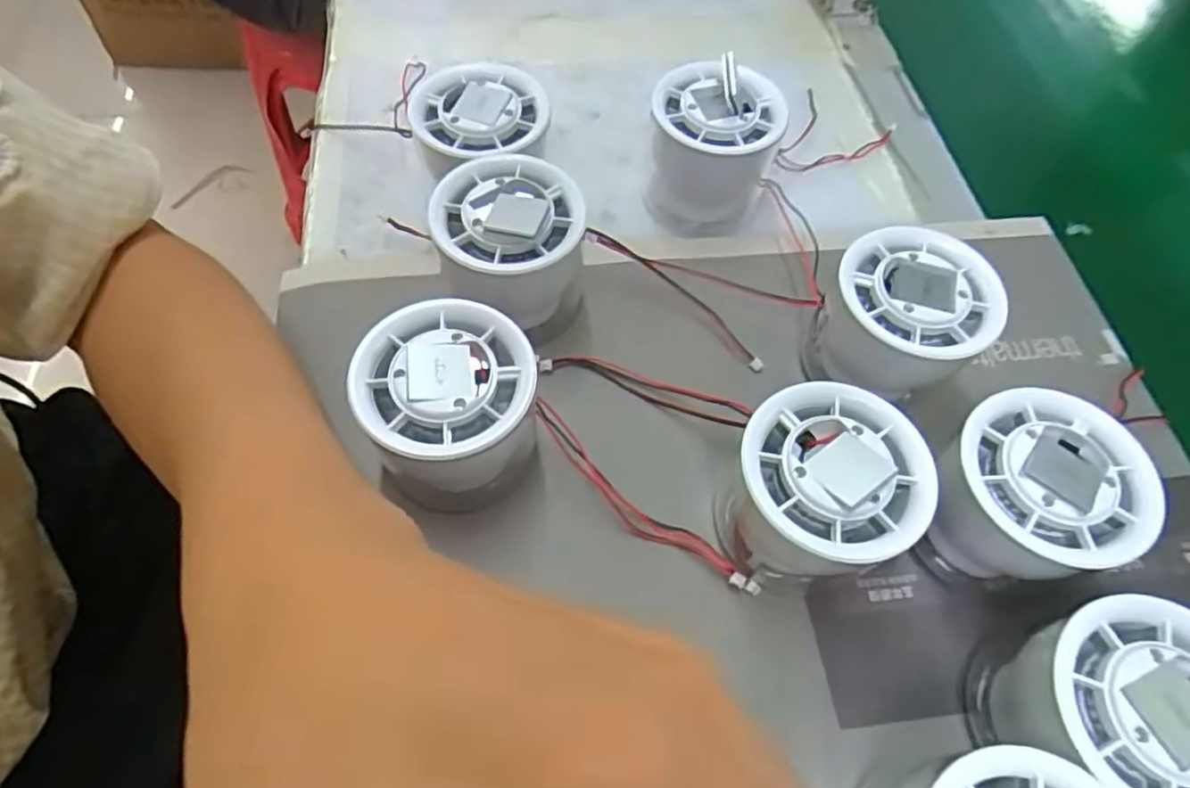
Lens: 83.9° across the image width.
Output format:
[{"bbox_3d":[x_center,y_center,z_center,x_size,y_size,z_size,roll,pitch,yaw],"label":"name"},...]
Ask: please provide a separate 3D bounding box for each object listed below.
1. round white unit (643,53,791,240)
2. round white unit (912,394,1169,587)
[{"bbox_3d":[0.052,-0.108,0.299,0.052,0.056,0.048,1,61,-2],"label":"round white unit"},{"bbox_3d":[0.141,0.036,0.223,0.056,0.057,0.054,1,61,-2],"label":"round white unit"}]

